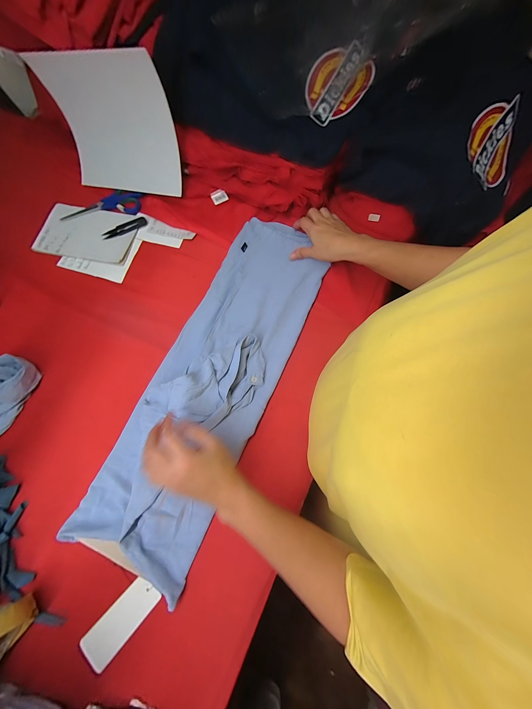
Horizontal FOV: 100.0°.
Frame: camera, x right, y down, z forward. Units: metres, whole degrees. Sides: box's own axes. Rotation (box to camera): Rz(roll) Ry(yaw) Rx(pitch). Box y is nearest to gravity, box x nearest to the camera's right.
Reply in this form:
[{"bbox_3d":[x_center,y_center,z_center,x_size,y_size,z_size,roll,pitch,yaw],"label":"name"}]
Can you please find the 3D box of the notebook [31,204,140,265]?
[{"bbox_3d":[-0.388,-0.267,0.488,0.197,0.009,0.126,10,77,4],"label":"notebook"}]

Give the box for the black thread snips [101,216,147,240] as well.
[{"bbox_3d":[-0.314,-0.280,0.494,0.101,0.004,0.025,-23,77,-4],"label":"black thread snips"}]

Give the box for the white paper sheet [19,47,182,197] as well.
[{"bbox_3d":[-0.300,-0.432,0.438,0.248,0.209,0.058,11,62,2],"label":"white paper sheet"}]

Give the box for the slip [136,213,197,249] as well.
[{"bbox_3d":[-0.226,-0.267,0.495,0.129,0.010,0.056,20,78,6],"label":"slip"}]

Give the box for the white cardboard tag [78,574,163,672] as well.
[{"bbox_3d":[-0.216,0.397,0.333,0.051,0.009,0.121,43,82,1],"label":"white cardboard tag"}]

